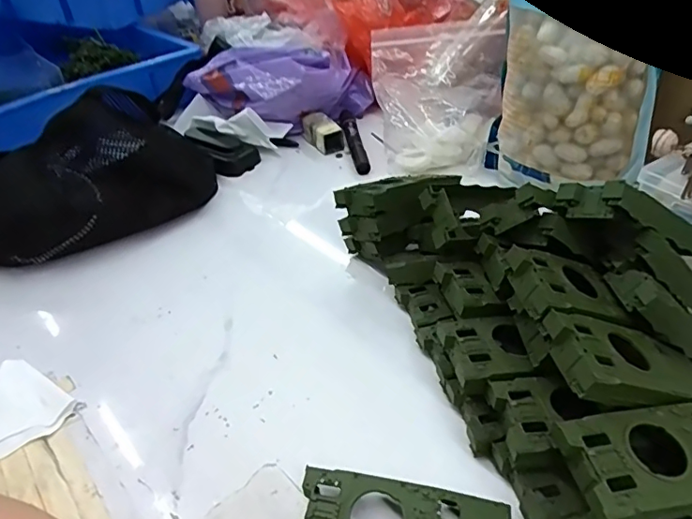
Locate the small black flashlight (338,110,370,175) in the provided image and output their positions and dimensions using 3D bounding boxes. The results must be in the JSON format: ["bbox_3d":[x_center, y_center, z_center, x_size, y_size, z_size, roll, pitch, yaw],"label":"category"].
[{"bbox_3d":[0.008,-0.136,0.608,0.017,0.023,0.129,-9,38,-3],"label":"small black flashlight"}]

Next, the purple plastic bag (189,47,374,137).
[{"bbox_3d":[-0.077,-0.205,0.633,0.222,0.085,0.097,-10,38,-5],"label":"purple plastic bag"}]

